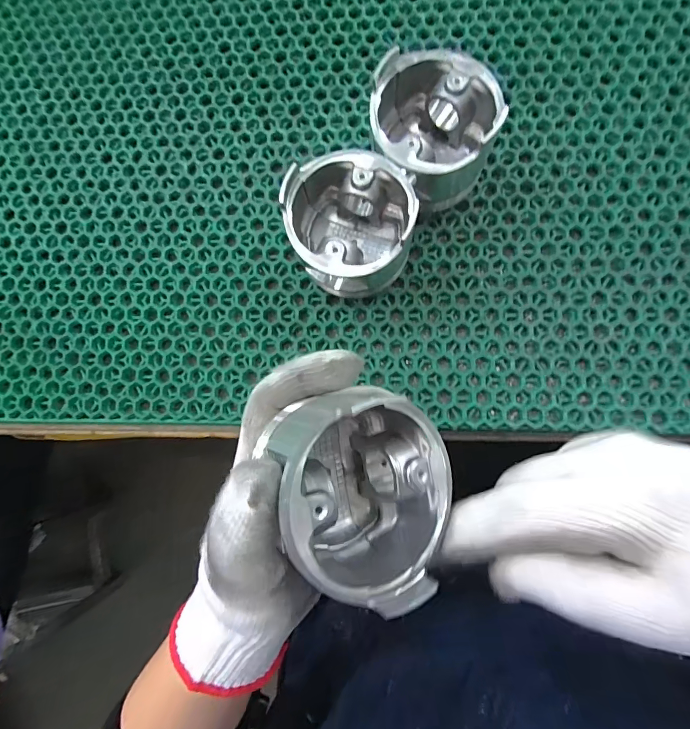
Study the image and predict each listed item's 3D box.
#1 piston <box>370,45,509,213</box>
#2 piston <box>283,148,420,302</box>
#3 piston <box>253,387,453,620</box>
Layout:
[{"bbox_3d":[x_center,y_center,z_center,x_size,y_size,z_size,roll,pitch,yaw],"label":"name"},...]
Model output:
[{"bbox_3d":[0.047,-0.137,0.236,0.077,0.054,0.069,31,88,7],"label":"piston"},{"bbox_3d":[0.005,-0.081,0.235,0.072,0.053,0.069,-23,83,2],"label":"piston"},{"bbox_3d":[0.002,0.052,0.163,0.070,0.055,0.084,-10,72,-29],"label":"piston"}]

